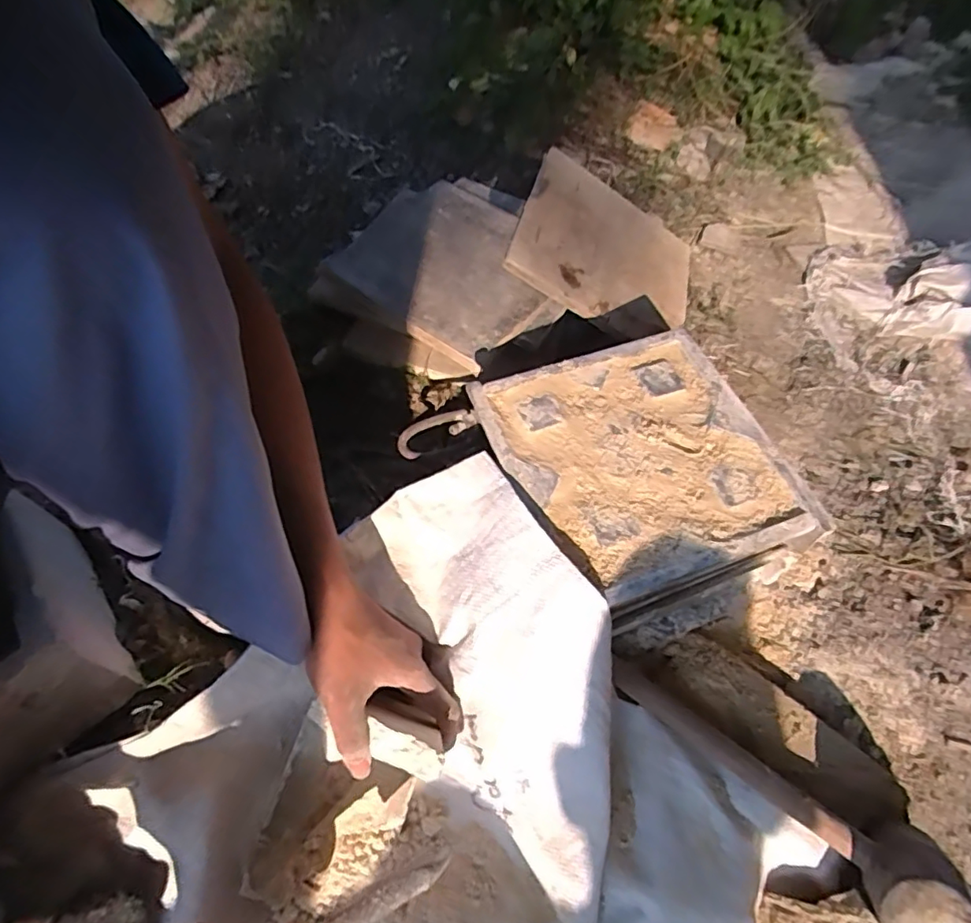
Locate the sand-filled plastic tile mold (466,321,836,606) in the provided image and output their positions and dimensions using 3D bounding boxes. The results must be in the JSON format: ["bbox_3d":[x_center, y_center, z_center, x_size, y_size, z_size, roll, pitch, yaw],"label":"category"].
[{"bbox_3d":[0.129,-0.008,0.491,0.218,0.016,0.233,-17,60,-13],"label":"sand-filled plastic tile mold"}]

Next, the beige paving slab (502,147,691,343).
[{"bbox_3d":[0.164,-0.270,0.739,0.250,0.021,0.242,27,61,-16],"label":"beige paving slab"}]

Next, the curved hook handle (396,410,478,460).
[{"bbox_3d":[-0.050,-0.032,0.564,0.079,0.020,0.031,-22,61,-16],"label":"curved hook handle"}]

